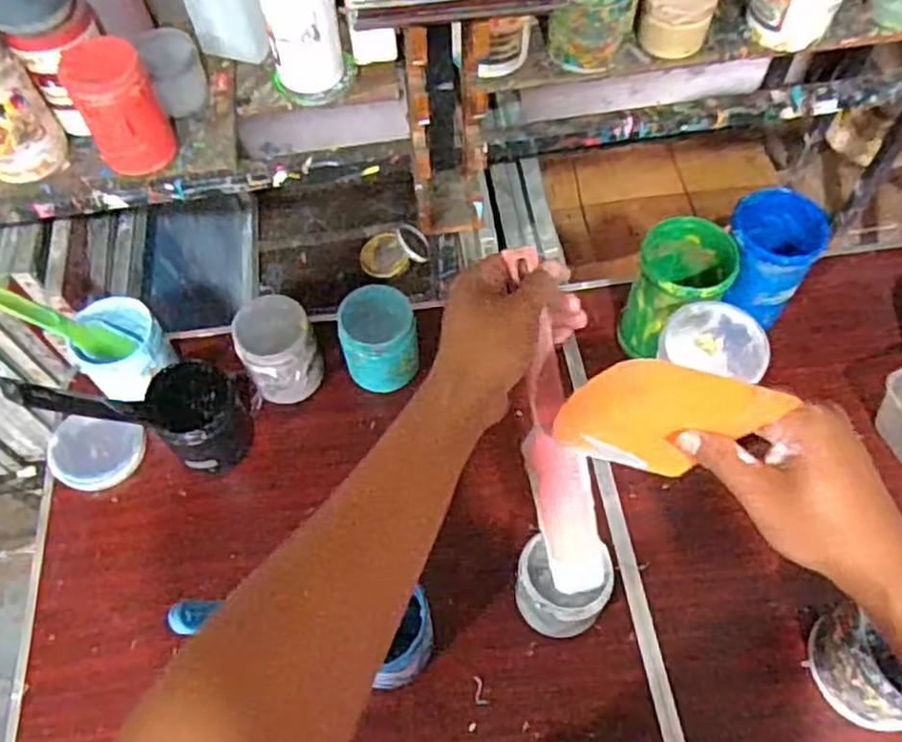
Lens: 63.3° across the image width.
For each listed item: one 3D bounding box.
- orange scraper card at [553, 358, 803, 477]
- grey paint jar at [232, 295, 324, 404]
[{"bbox_3d":[0.112,0.030,0.417,0.093,0.144,0.010,16,67,0],"label":"orange scraper card"},{"bbox_3d":[-0.189,-0.023,0.813,0.082,0.090,0.083,-21,61,-10],"label":"grey paint jar"}]

